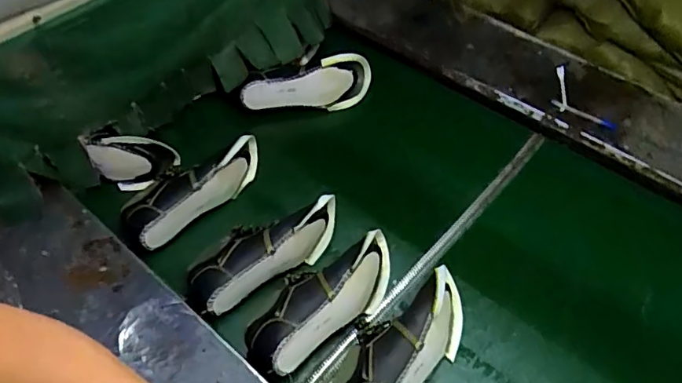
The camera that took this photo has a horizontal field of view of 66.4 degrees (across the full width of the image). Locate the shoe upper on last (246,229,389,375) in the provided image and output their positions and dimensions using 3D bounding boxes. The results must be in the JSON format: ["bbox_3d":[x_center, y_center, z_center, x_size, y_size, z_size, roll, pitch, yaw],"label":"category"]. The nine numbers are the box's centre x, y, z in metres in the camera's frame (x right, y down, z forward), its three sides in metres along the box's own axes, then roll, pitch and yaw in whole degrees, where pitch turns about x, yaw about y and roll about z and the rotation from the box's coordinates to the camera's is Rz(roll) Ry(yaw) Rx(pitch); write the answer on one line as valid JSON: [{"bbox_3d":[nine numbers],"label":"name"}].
[{"bbox_3d":[-0.030,0.174,0.888,0.311,0.086,0.130,-35,61,-21],"label":"shoe upper on last"}]

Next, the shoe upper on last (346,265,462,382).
[{"bbox_3d":[0.099,0.251,0.826,0.124,0.089,0.305,35,62,23],"label":"shoe upper on last"}]

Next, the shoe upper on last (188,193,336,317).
[{"bbox_3d":[-0.134,0.102,0.941,0.305,0.092,0.098,-32,60,-19],"label":"shoe upper on last"}]

